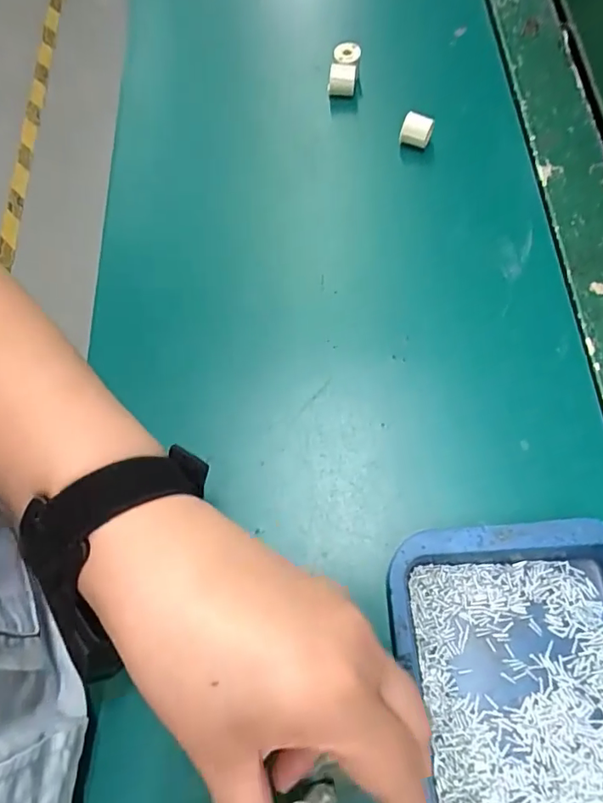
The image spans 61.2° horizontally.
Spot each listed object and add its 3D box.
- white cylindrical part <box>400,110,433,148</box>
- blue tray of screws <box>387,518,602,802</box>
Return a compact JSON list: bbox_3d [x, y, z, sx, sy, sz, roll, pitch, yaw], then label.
[{"bbox_3d":[0.081,-0.192,0.359,0.021,0.020,0.014,12,69,5],"label":"white cylindrical part"},{"bbox_3d":[0.105,0.136,0.225,0.117,0.027,0.155,-3,69,-1],"label":"blue tray of screws"}]

